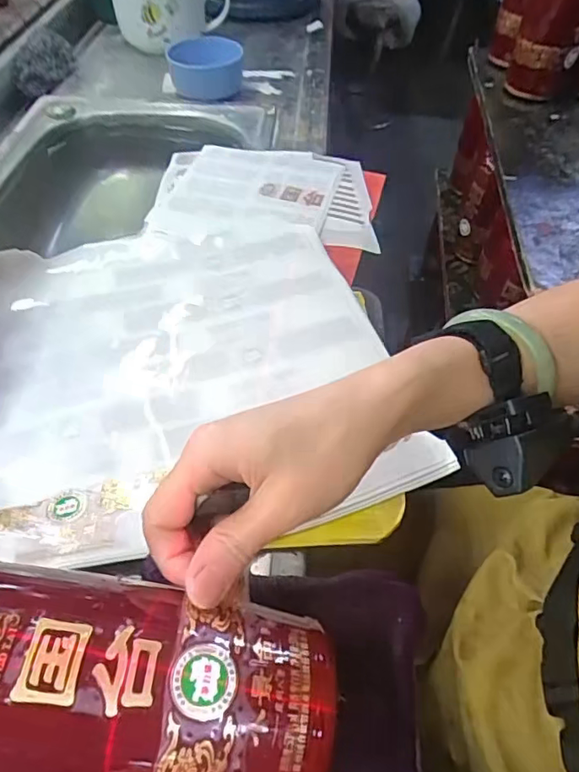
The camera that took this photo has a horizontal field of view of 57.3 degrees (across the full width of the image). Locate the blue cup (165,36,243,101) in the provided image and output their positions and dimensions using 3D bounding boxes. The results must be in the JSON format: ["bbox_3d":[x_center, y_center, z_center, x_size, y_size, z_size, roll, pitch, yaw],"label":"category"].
[{"bbox_3d":[-0.122,-0.465,0.773,0.106,0.051,0.119,-1,52,-3],"label":"blue cup"}]

